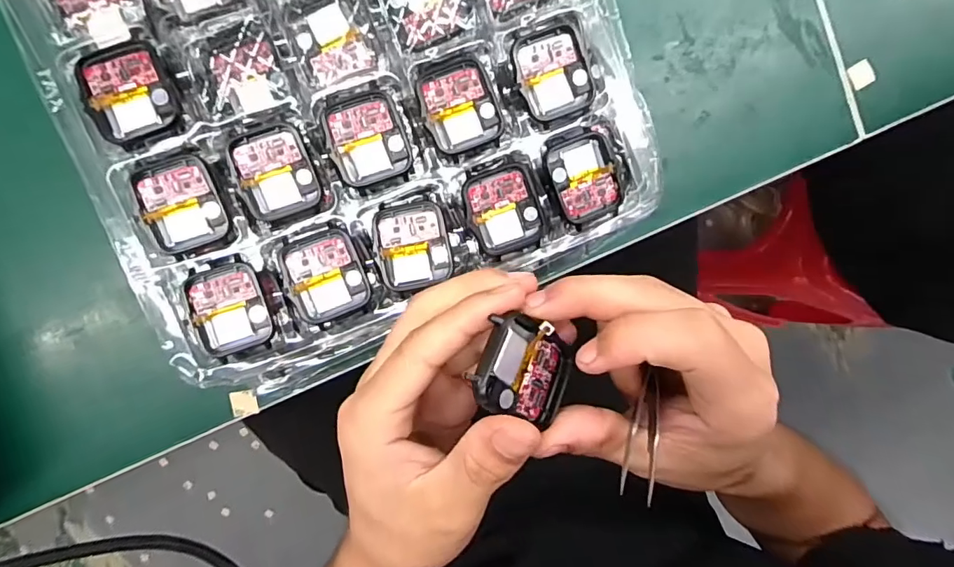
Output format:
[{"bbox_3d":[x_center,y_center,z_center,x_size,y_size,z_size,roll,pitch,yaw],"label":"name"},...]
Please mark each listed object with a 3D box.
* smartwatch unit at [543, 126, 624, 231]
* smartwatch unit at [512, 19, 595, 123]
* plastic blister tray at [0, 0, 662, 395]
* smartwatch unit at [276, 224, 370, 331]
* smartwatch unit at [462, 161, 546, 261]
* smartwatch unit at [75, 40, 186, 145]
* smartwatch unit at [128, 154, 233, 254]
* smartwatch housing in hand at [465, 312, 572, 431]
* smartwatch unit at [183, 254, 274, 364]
[{"bbox_3d":[0.057,-0.057,0.260,0.039,0.007,0.049,-19,96,-5],"label":"smartwatch unit"},{"bbox_3d":[0.039,-0.107,0.251,0.036,0.005,0.046,-24,97,-4],"label":"smartwatch unit"},{"bbox_3d":[-0.068,-0.121,0.241,0.267,0.033,0.292,-23,96,-4],"label":"plastic blister tray"},{"bbox_3d":[-0.076,-0.003,0.248,0.038,0.007,0.046,-21,96,-4],"label":"smartwatch unit"},{"bbox_3d":[0.014,-0.039,0.260,0.038,0.007,0.047,-16,96,-5],"label":"smartwatch unit"},{"bbox_3d":[-0.163,-0.090,0.232,0.039,0.004,0.045,-21,96,-4],"label":"smartwatch unit"},{"bbox_3d":[-0.142,-0.039,0.238,0.036,0.004,0.044,-20,96,-5],"label":"smartwatch unit"},{"bbox_3d":[0.020,0.033,0.188,0.045,0.007,0.036,29,72,-36],"label":"smartwatch housing in hand"},{"bbox_3d":[-0.125,0.013,0.250,0.035,0.006,0.046,-18,96,-5],"label":"smartwatch unit"}]

